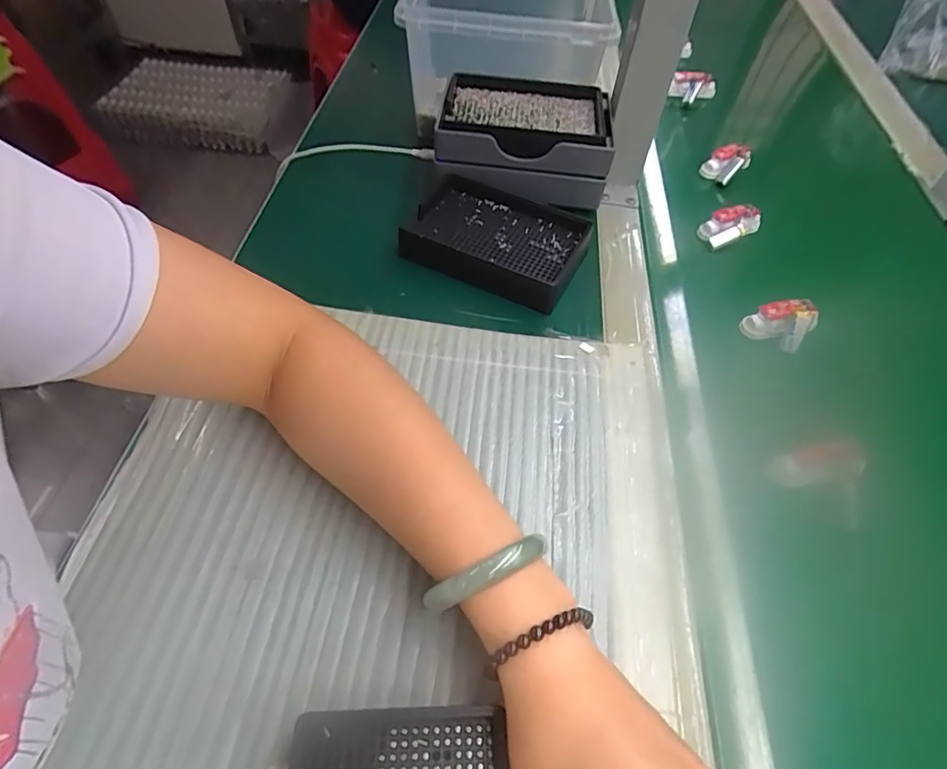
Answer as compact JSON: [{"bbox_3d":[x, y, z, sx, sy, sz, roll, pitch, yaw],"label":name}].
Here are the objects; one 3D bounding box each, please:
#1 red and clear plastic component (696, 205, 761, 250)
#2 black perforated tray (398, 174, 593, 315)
[{"bbox_3d":[0.235,-0.146,0.491,0.052,0.027,0.025,-20,57,-18],"label":"red and clear plastic component"},{"bbox_3d":[0.018,-0.122,0.450,0.143,0.029,0.095,22,55,13],"label":"black perforated tray"}]

